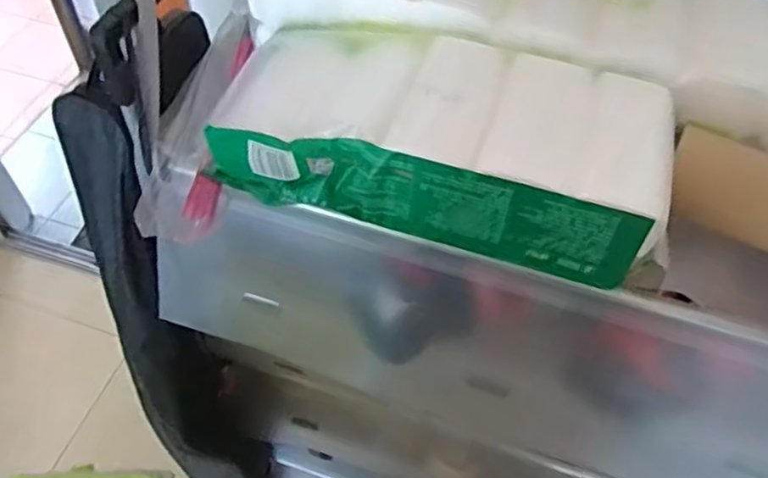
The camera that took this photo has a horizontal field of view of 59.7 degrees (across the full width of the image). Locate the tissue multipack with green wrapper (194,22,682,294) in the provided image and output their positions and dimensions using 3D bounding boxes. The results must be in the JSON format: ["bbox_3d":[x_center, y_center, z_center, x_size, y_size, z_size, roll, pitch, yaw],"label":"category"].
[{"bbox_3d":[0.043,-0.082,0.514,0.326,0.076,0.155,15,54,8],"label":"tissue multipack with green wrapper"}]

